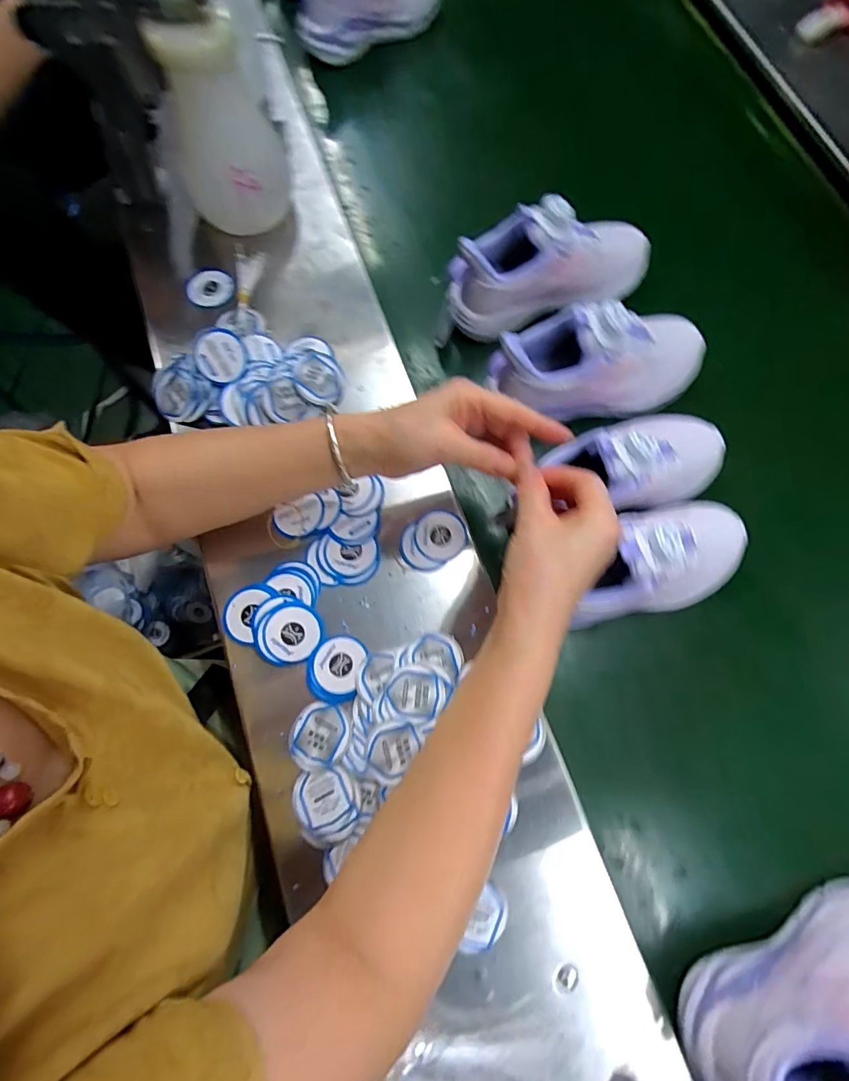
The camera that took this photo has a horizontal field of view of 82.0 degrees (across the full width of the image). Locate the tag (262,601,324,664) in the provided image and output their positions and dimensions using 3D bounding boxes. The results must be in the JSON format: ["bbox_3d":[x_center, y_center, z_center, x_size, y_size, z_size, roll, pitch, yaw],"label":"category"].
[{"bbox_3d":[-0.111,0.078,0.413,0.048,0.005,0.049,-5,78,0],"label":"tag"}]

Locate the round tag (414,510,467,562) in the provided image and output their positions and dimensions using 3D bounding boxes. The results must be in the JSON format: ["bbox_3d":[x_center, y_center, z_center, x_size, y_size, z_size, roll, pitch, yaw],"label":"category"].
[{"bbox_3d":[0.015,-0.004,0.451,0.047,0.006,0.047,2,74,-6],"label":"round tag"}]

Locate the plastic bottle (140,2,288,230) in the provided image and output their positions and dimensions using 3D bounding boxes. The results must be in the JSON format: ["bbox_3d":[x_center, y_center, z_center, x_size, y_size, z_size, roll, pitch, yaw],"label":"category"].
[{"bbox_3d":[-0.193,-0.397,0.469,0.093,0.169,0.089,-17,78,-3],"label":"plastic bottle"}]

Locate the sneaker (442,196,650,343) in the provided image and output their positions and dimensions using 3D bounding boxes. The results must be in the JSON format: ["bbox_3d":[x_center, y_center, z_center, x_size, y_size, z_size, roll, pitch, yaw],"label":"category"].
[{"bbox_3d":[0.129,-0.281,0.489,0.216,0.102,0.069,-18,78,-3],"label":"sneaker"}]

